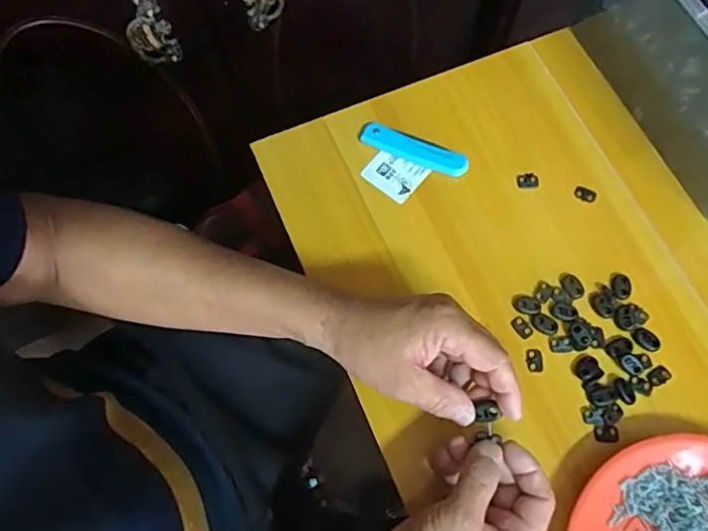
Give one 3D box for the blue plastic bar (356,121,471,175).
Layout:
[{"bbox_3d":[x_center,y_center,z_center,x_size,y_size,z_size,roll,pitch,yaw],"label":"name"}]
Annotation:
[{"bbox_3d":[0.056,-0.108,0.524,0.101,0.011,0.023,21,73,7],"label":"blue plastic bar"}]

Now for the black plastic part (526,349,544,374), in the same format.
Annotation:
[{"bbox_3d":[0.147,0.077,0.461,0.013,0.004,0.019,1,71,0],"label":"black plastic part"}]

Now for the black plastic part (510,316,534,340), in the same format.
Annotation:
[{"bbox_3d":[0.140,0.052,0.473,0.012,0.004,0.019,-36,75,-11],"label":"black plastic part"}]

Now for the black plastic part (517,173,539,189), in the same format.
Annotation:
[{"bbox_3d":[0.159,-0.077,0.518,0.018,0.004,0.014,-4,71,-2],"label":"black plastic part"}]

